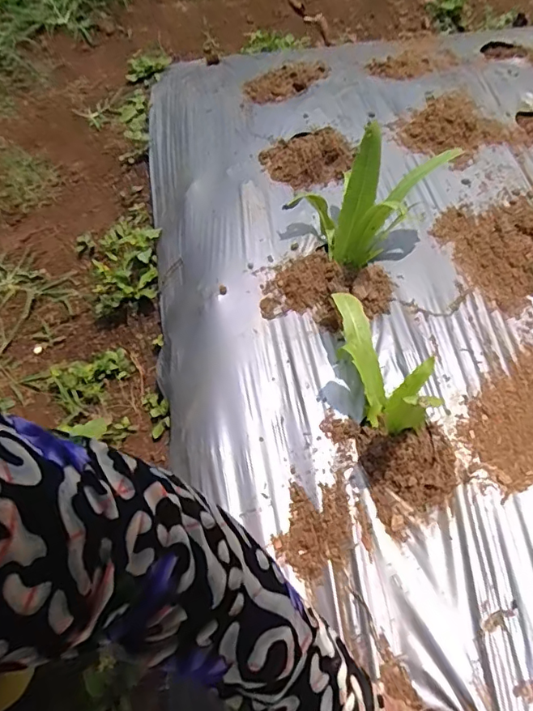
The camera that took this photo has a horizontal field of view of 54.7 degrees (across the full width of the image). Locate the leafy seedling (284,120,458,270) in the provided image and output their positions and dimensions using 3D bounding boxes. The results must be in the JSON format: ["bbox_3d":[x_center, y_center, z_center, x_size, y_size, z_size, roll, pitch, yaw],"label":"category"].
[{"bbox_3d":[0.103,-0.166,0.539,0.159,0.151,0.081,6,61,7],"label":"leafy seedling"}]

